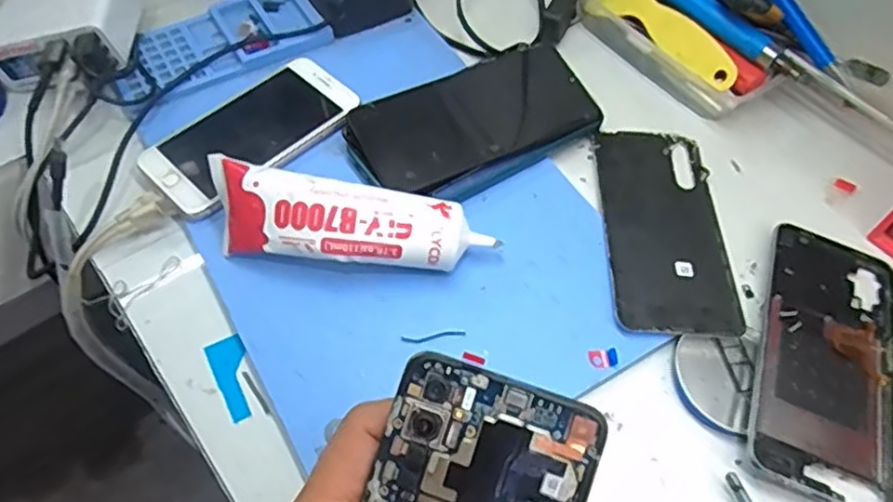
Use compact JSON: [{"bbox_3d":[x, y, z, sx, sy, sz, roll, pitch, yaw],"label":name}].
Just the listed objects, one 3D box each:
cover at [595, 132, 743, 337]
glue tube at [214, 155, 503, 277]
[{"bbox_3d":[0.133,-0.018,0.410,0.070,0.011,0.153,3,56,1],"label":"cover"},{"bbox_3d":[-0.055,-0.011,0.372,0.151,0.045,0.041,8,56,4],"label":"glue tube"}]

